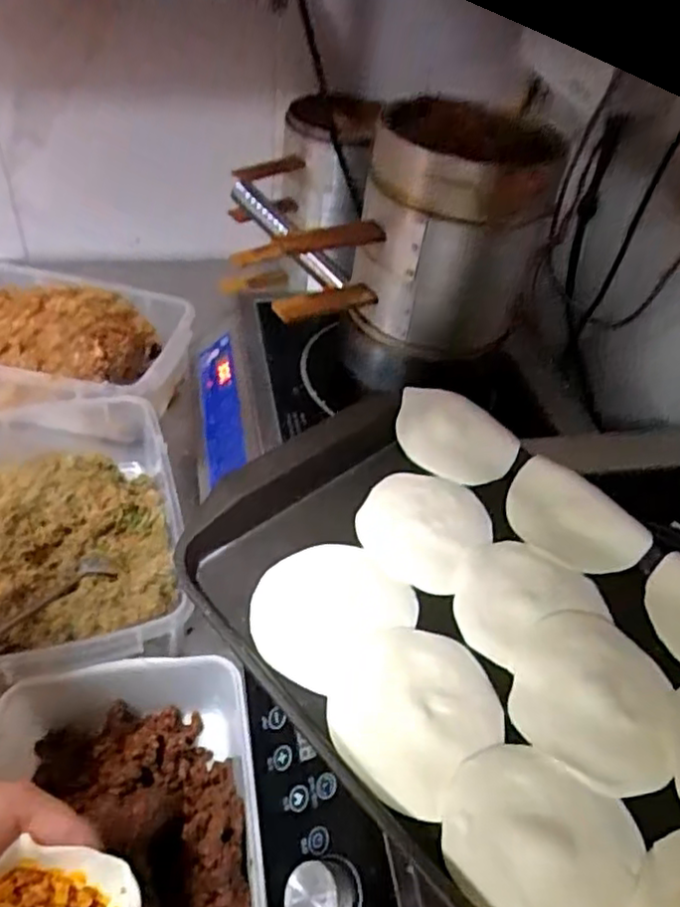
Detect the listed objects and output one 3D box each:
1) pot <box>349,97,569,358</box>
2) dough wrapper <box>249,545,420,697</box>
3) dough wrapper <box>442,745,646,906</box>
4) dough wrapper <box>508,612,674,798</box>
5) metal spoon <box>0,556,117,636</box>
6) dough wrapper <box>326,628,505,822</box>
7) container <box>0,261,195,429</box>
[{"bbox_3d":[0.102,-0.221,0.678,0.156,0.181,0.171,4,46,-4],"label":"pot"},{"bbox_3d":[-0.010,0.102,0.463,0.105,0.007,0.089,-29,56,-30],"label":"dough wrapper"},{"bbox_3d":[0.110,0.219,0.377,0.105,0.011,0.097,4,46,-4],"label":"dough wrapper"},{"bbox_3d":[0.164,0.155,0.440,0.098,0.004,0.115,18,46,10],"label":"dough wrapper"},{"bbox_3d":[-0.260,0.135,0.580,0.035,0.018,0.164,27,35,18],"label":"metal spoon"},{"bbox_3d":[0.047,0.155,0.422,0.097,0.004,0.109,37,53,26],"label":"dough wrapper"},{"bbox_3d":[-0.341,-0.128,0.834,0.291,0.109,0.208,11,46,3],"label":"container"}]

